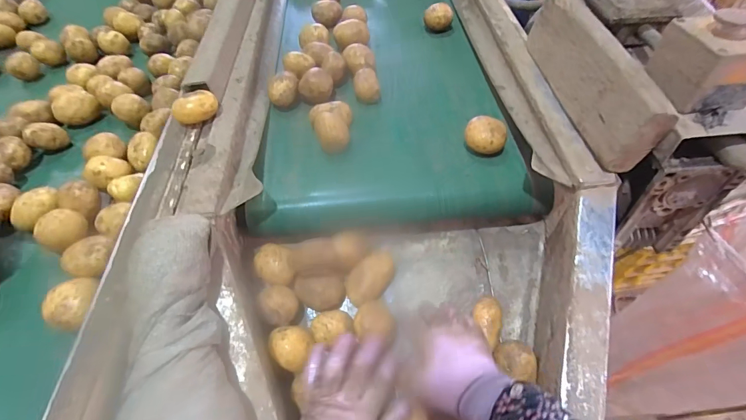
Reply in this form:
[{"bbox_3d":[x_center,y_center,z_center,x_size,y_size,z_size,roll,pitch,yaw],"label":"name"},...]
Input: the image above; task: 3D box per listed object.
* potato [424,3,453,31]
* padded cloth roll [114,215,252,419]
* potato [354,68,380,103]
[{"bbox_3d":[0.126,-0.371,0.733,0.053,0.039,0.043,7,55,7],"label":"potato"},{"bbox_3d":[-0.170,0.143,0.339,0.105,0.068,0.284,-12,68,-6],"label":"padded cloth roll"},{"bbox_3d":[-0.010,-0.199,0.610,0.042,0.039,0.064,-8,54,-4],"label":"potato"}]

